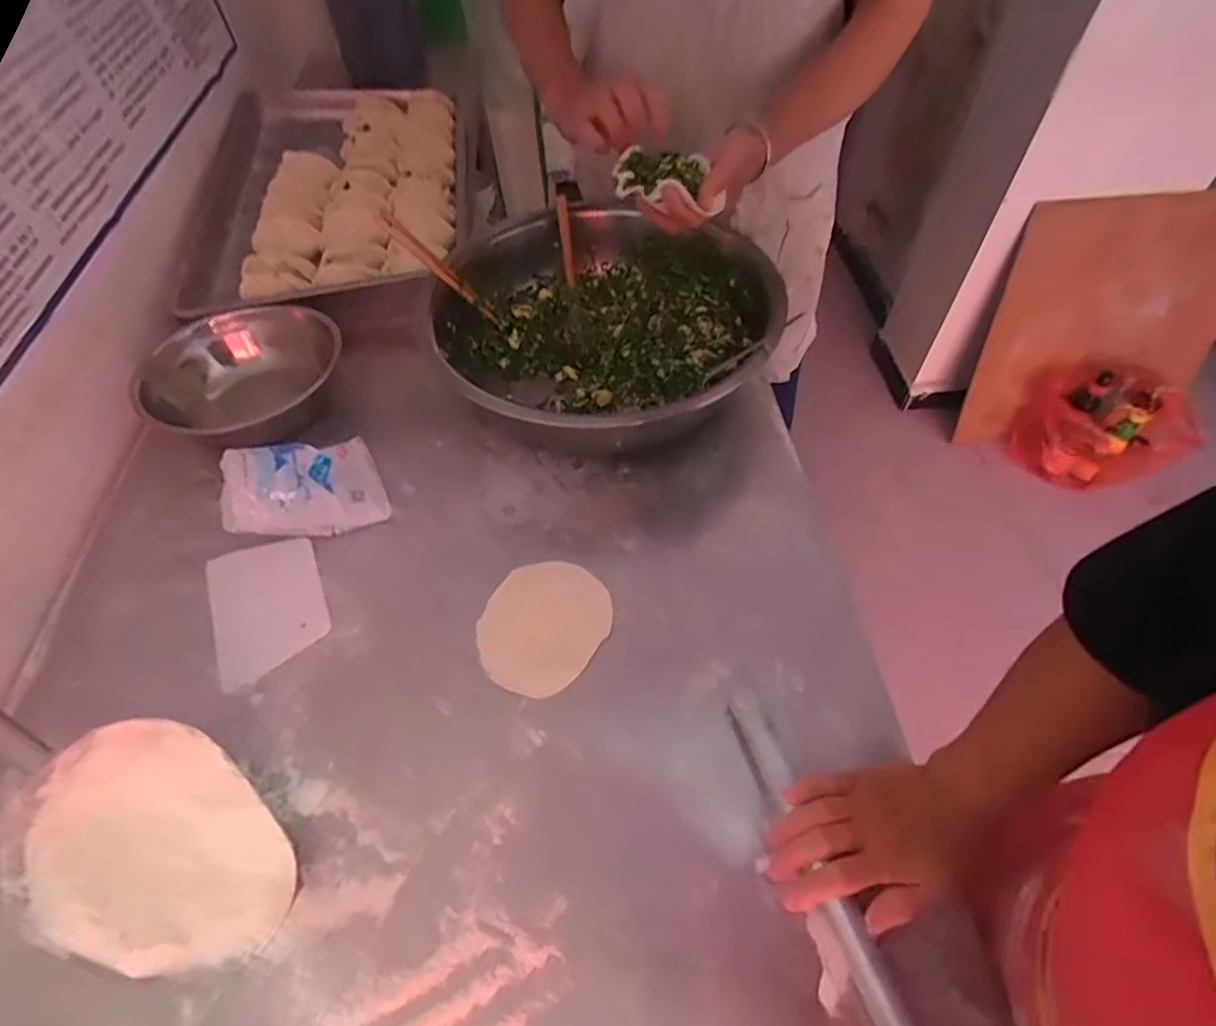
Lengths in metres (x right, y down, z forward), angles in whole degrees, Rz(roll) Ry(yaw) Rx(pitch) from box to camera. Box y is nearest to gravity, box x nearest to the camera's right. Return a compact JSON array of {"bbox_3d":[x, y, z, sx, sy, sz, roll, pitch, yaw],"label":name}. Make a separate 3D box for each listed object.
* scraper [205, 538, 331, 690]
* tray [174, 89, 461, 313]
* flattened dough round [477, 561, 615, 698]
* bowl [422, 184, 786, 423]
[{"bbox_3d":[-0.334,0.090,0.601,0.101,0.004,0.145,-22,59,-14],"label":"scraper"},{"bbox_3d":[-0.424,-0.522,0.961,0.370,0.069,0.586,-5,54,-2],"label":"tray"},{"bbox_3d":[-0.061,0.103,0.575,0.111,0.004,0.131,25,59,18],"label":"flattened dough round"},{"bbox_3d":[-0.011,-0.211,0.716,0.367,0.125,0.364,-1,54,1],"label":"bowl"}]

